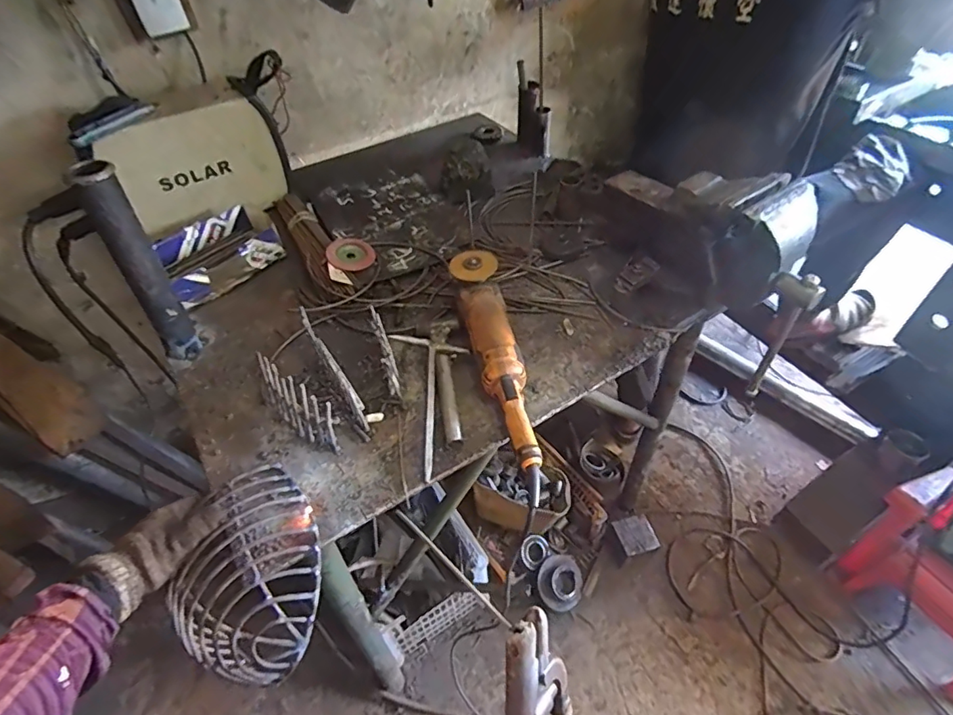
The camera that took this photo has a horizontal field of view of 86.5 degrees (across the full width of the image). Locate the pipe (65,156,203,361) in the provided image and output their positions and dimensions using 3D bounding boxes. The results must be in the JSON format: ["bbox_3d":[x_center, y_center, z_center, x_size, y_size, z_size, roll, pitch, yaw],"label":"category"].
[{"bbox_3d":[-0.472,-0.124,0.716,0.067,0.302,0.058,-32,53,-24],"label":"pipe"}]

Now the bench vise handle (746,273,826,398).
[{"bbox_3d":[0.452,-0.029,0.772,0.060,0.239,0.027,31,56,28],"label":"bench vise handle"}]

